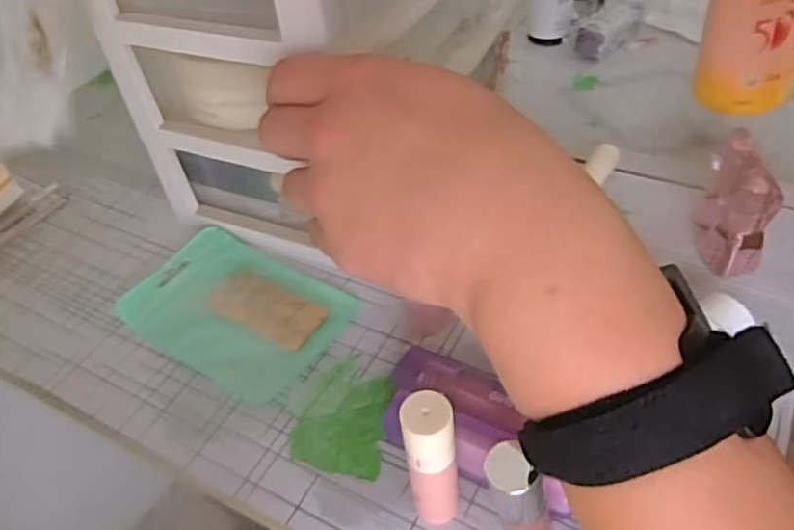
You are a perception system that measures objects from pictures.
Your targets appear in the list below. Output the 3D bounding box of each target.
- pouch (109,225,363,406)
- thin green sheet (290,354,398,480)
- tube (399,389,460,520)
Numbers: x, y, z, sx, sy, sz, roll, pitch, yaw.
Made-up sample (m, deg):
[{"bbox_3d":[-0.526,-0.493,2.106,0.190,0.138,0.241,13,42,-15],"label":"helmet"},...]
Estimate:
[{"bbox_3d":[-0.096,0.024,0.381,0.127,0.007,0.085,23,52,27],"label":"pouch"},{"bbox_3d":[-0.028,0.074,0.326,0.049,0.004,0.065,3,45,10],"label":"thin green sheet"},{"bbox_3d":[0.014,0.079,0.263,0.020,0.075,0.019,-5,44,2],"label":"tube"}]

